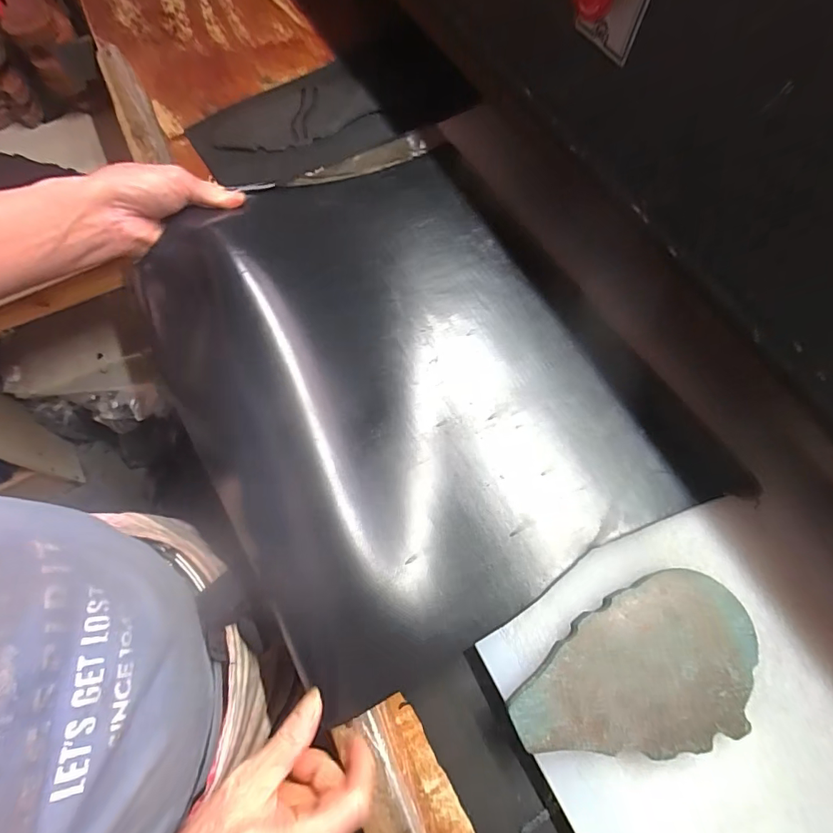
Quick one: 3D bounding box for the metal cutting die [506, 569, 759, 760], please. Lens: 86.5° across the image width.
[{"bbox_3d":[0.152,0.183,0.315,0.174,0.028,0.100,-20,69,-7],"label":"metal cutting die"}]

